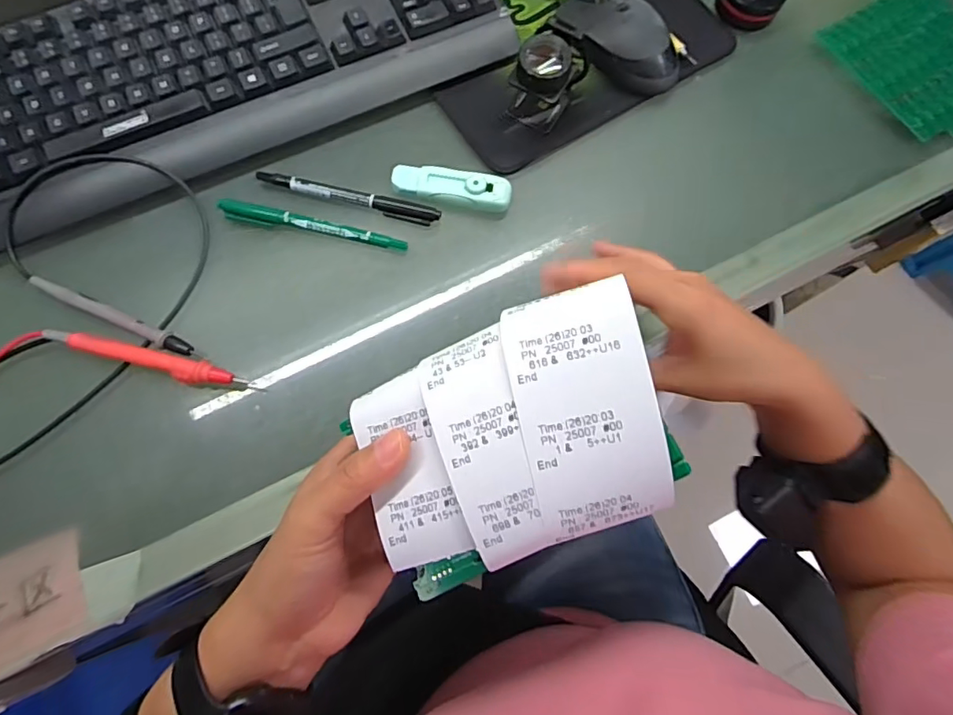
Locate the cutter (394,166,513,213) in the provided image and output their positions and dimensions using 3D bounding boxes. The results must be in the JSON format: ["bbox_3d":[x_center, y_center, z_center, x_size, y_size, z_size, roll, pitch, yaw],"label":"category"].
[{"bbox_3d":[-0.018,-0.128,0.394,0.088,0.013,0.024,11,74,1],"label":"cutter"}]

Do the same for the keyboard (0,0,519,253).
[{"bbox_3d":[-0.194,-0.230,0.405,0.432,0.036,0.156,-25,76,-9],"label":"keyboard"}]

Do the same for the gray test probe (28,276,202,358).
[{"bbox_3d":[-0.248,-0.028,0.363,0.136,0.010,0.011,23,74,5],"label":"gray test probe"}]

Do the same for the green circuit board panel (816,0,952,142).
[{"bbox_3d":[0.382,-0.253,0.452,0.120,0.012,0.135,-28,77,-10],"label":"green circuit board panel"}]

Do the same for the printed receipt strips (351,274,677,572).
[{"bbox_3d":[0.017,0.035,0.237,0.131,0.030,0.098,-23,83,11],"label":"printed receipt strips"}]

